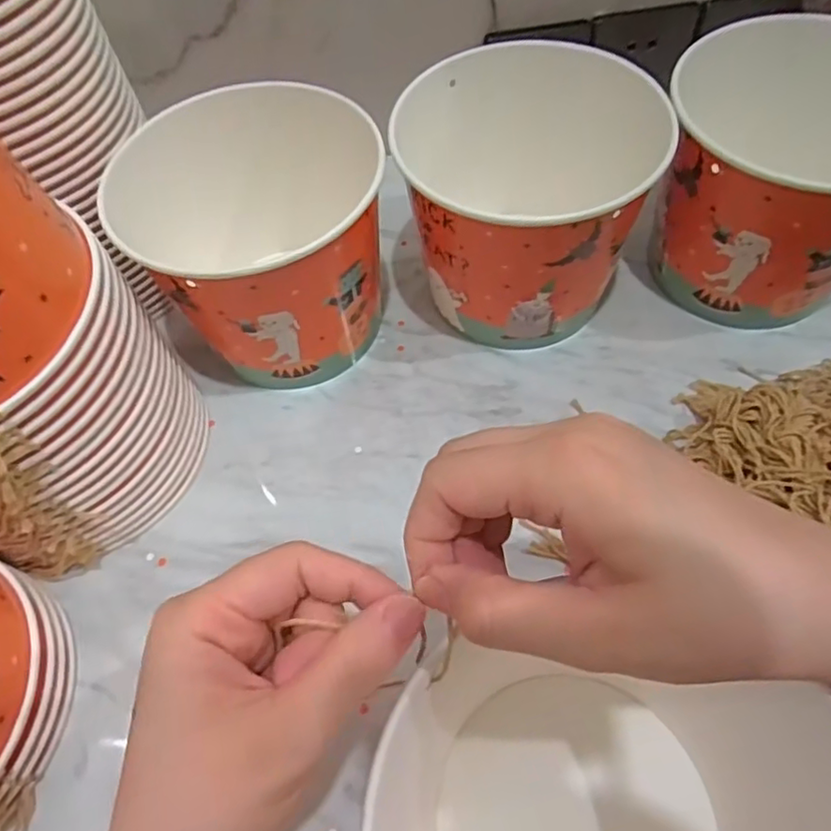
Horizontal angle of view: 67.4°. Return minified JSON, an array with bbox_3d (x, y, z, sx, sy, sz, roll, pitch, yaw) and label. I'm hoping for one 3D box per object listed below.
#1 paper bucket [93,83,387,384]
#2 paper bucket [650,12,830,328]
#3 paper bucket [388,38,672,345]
[{"bbox_3d":[-0.091,-0.112,0.422,0.159,0.129,0.152,-39,64,-17],"label":"paper bucket"},{"bbox_3d":[0.245,-0.161,0.422,0.161,0.134,0.179,14,62,12],"label":"paper bucket"},{"bbox_3d":[0.076,-0.136,0.424,0.148,0.133,0.150,-2,60,3],"label":"paper bucket"}]

